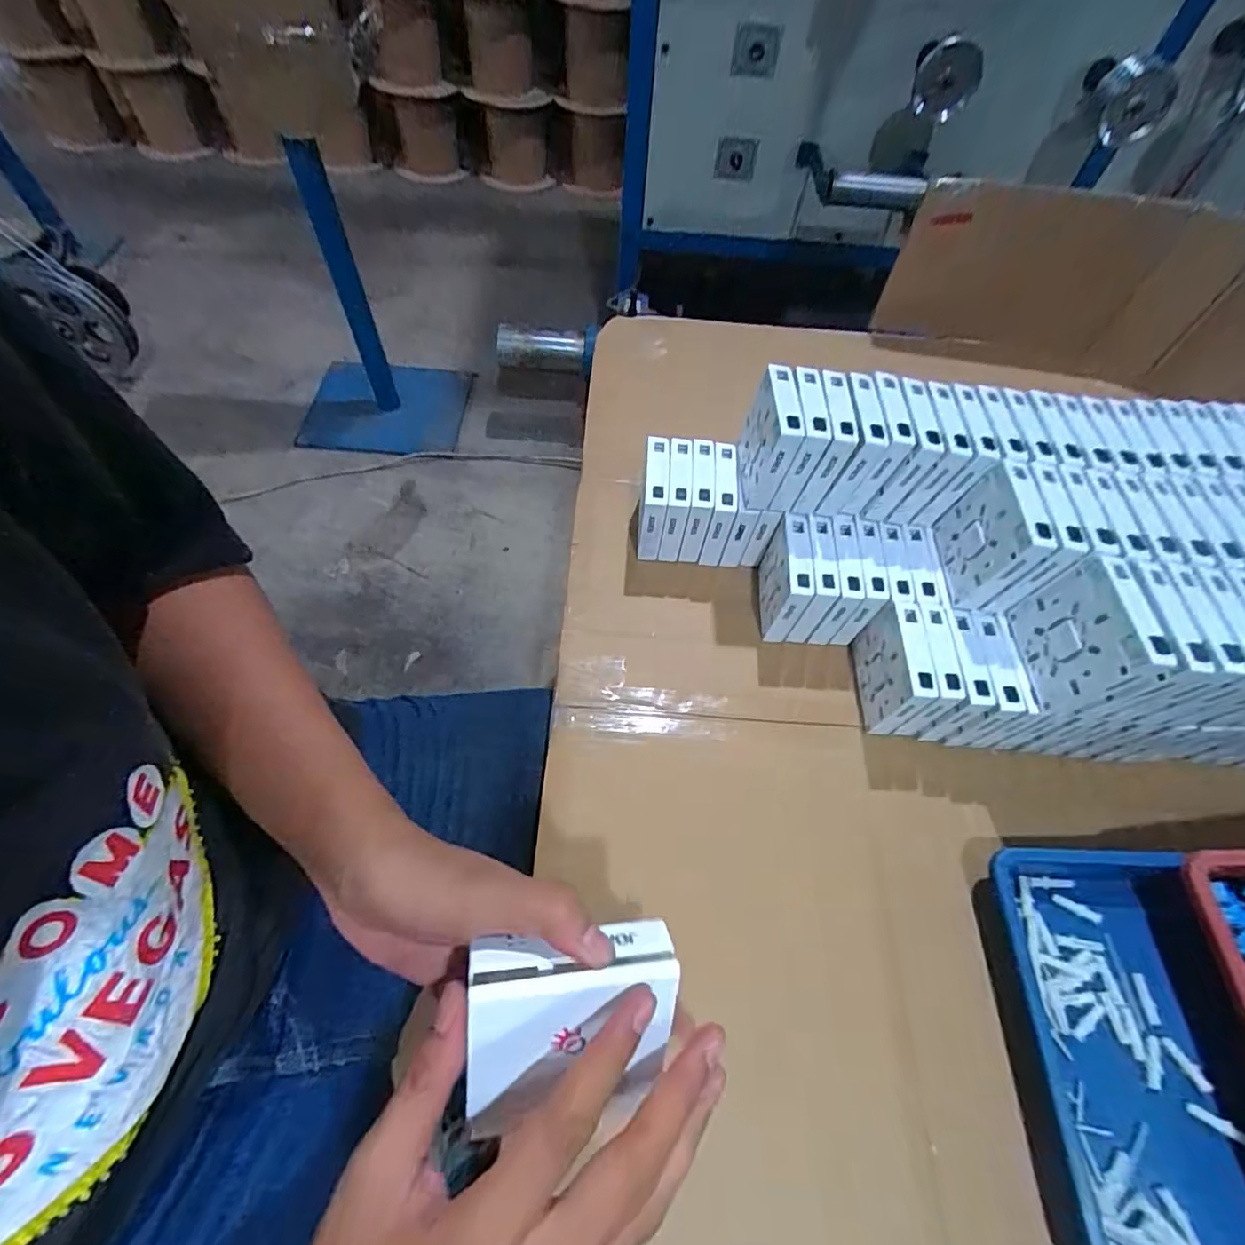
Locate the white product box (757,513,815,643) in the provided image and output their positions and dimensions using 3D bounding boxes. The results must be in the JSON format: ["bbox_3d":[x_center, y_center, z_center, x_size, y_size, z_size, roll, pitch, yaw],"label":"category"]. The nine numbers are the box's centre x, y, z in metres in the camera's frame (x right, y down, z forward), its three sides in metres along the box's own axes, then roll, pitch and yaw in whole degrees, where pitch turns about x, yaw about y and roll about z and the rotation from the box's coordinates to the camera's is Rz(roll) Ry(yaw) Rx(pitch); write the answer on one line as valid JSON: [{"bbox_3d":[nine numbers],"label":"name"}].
[{"bbox_3d":[0.149,-0.040,0.532,0.027,0.086,0.087,7,59,0],"label":"white product box"}]

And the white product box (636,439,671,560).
[{"bbox_3d":[0.030,-0.119,0.569,0.023,0.092,0.082,6,59,0],"label":"white product box"}]

